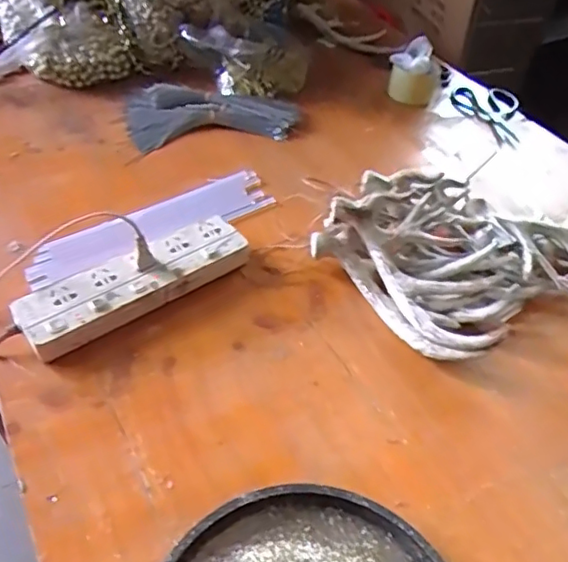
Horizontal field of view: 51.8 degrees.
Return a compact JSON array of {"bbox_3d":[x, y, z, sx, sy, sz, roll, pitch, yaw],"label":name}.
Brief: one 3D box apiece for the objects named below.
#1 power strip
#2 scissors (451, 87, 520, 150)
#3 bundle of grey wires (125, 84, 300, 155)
[{"bbox_3d":[-0.153,0.002,0.622,0.249,0.042,0.067,-25,50,-31],"label":"power strip"},{"bbox_3d":[0.365,-0.291,1.032,0.113,0.019,0.199,6,42,0],"label":"scissors"},{"bbox_3d":[-0.110,-0.256,0.895,0.253,0.033,0.129,-6,44,-14],"label":"bundle of grey wires"}]

